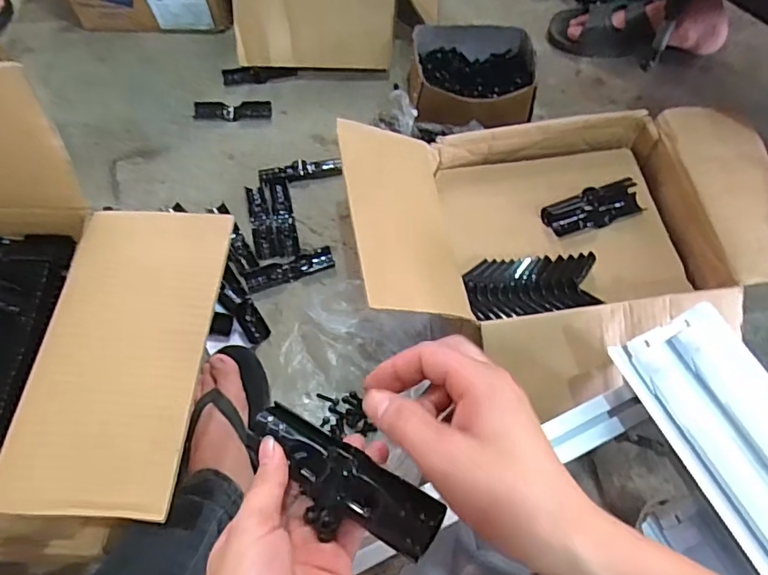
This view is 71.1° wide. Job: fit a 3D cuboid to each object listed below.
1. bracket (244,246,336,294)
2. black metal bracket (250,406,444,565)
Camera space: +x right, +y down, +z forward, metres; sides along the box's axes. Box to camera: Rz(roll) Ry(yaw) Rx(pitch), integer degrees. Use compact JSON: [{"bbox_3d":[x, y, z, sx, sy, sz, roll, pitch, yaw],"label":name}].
[{"bbox_3d":[-0.135,-0.027,0.779,0.129,0.016,0.035,-22,66,-10],"label":"bracket"},{"bbox_3d":[-0.028,0.120,0.326,0.126,0.026,0.047,27,66,23],"label":"black metal bracket"}]

